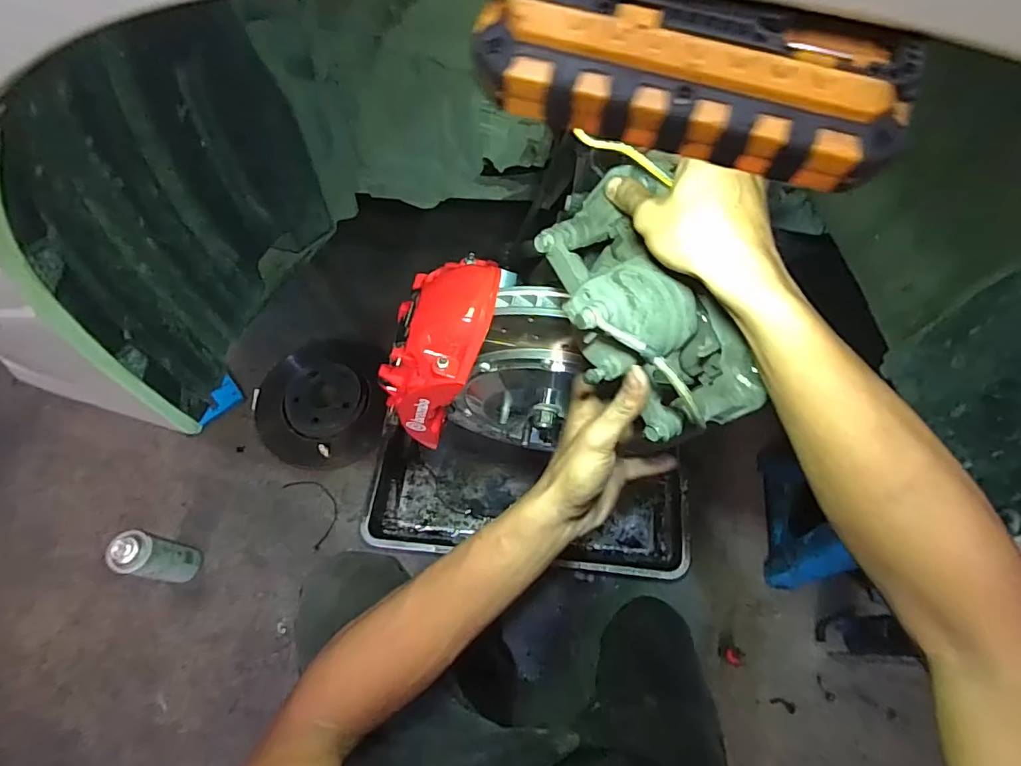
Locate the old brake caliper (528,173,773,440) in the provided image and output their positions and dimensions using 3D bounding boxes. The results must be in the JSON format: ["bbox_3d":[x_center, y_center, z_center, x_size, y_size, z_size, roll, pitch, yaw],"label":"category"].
[{"bbox_3d":[0.096,-0.060,0.397,0.106,0.093,0.204,-22,66,-10],"label":"old brake caliper"}]

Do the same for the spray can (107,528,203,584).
[{"bbox_3d":[-0.594,0.300,0.878,0.063,0.187,0.065,0,64,1],"label":"spray can"}]

